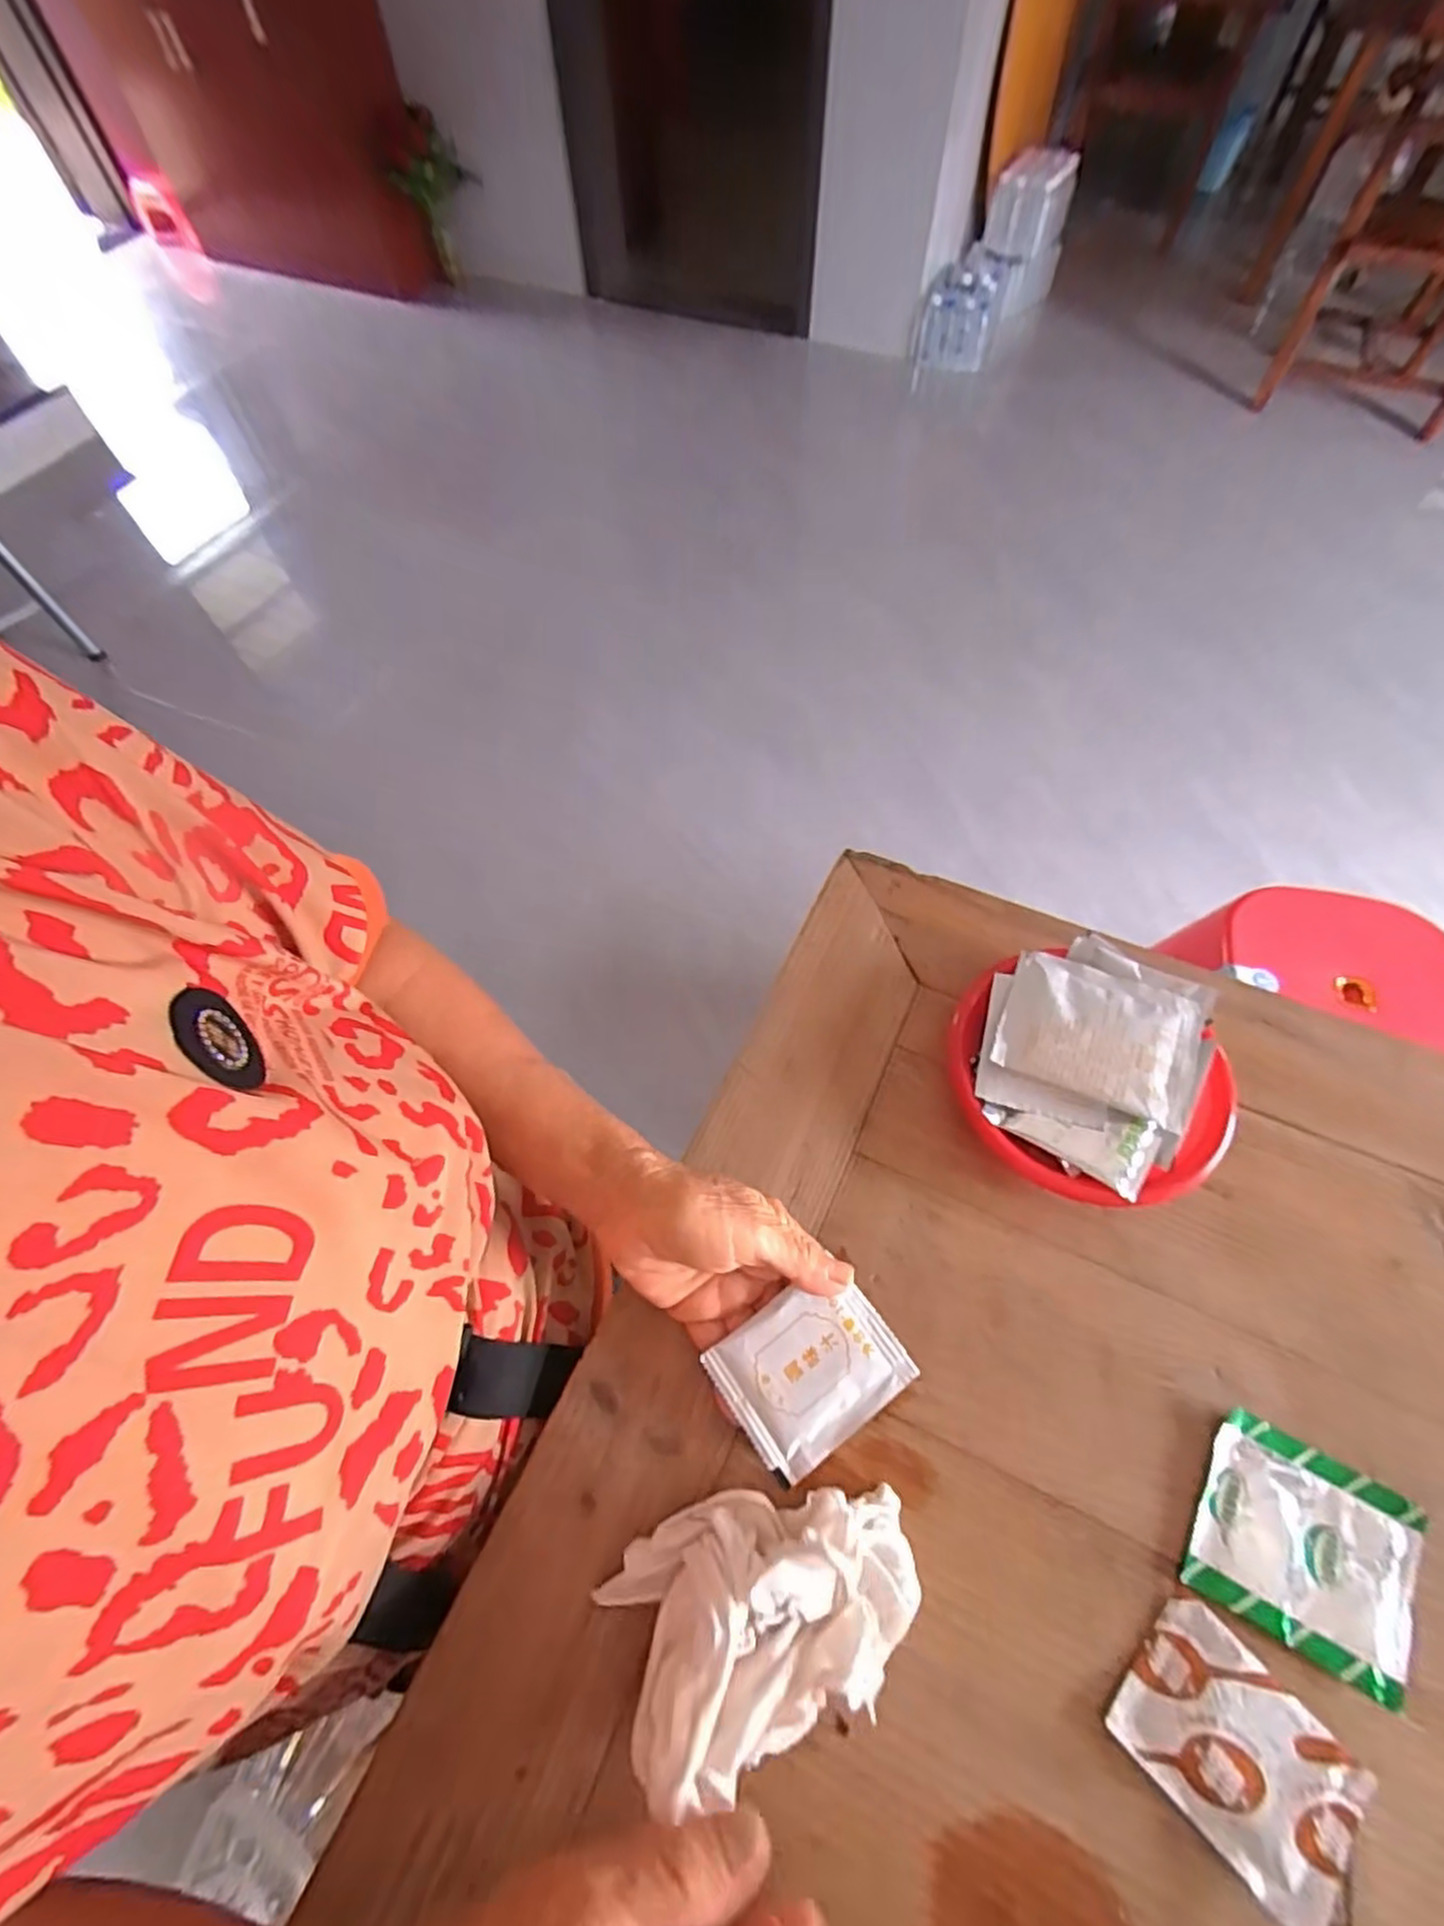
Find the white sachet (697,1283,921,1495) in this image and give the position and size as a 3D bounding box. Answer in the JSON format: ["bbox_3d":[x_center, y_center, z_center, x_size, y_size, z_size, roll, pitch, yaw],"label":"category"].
[{"bbox_3d":[0.039,0.185,0.325,0.078,0.005,0.063,-36,77,-8],"label":"white sachet"}]

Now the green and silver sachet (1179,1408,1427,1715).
[{"bbox_3d":[0.243,0.243,0.297,0.078,0.007,0.074,26,65,16],"label":"green and silver sachet"}]

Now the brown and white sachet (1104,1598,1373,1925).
[{"bbox_3d":[0.196,0.298,0.267,0.058,0.009,0.081,-41,66,-19],"label":"brown and white sachet"}]

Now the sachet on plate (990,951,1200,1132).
[{"bbox_3d":[0.202,0.037,0.385,0.093,0.008,0.077,21,60,17],"label":"sachet on plate"}]

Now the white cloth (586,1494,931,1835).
[{"bbox_3d":[0.018,0.253,0.279,0.121,0.050,0.076,-18,61,-8],"label":"white cloth"}]

